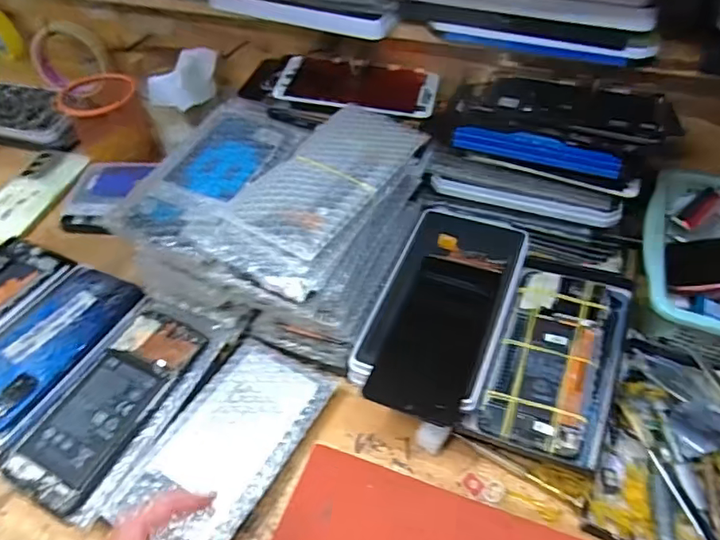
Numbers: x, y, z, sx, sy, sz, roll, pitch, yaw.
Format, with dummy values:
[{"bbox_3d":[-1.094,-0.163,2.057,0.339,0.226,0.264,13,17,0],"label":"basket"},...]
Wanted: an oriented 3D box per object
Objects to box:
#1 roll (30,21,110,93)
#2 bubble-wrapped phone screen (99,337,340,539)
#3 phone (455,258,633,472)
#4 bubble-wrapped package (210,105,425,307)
[{"bbox_3d":[-0.359,-0.263,0.669,0.096,0.095,0.022,-5,47,-1],"label":"roll"},{"bbox_3d":[-0.096,0.125,0.405,0.092,0.016,0.160,19,51,20],"label":"bubble-wrapped phone screen"},{"bbox_3d":[0.152,0.062,0.415,0.089,0.016,0.174,19,52,20],"label":"phone"},{"bbox_3d":[-0.029,-0.068,0.422,0.091,0.018,0.193,23,53,22],"label":"bubble-wrapped package"}]

